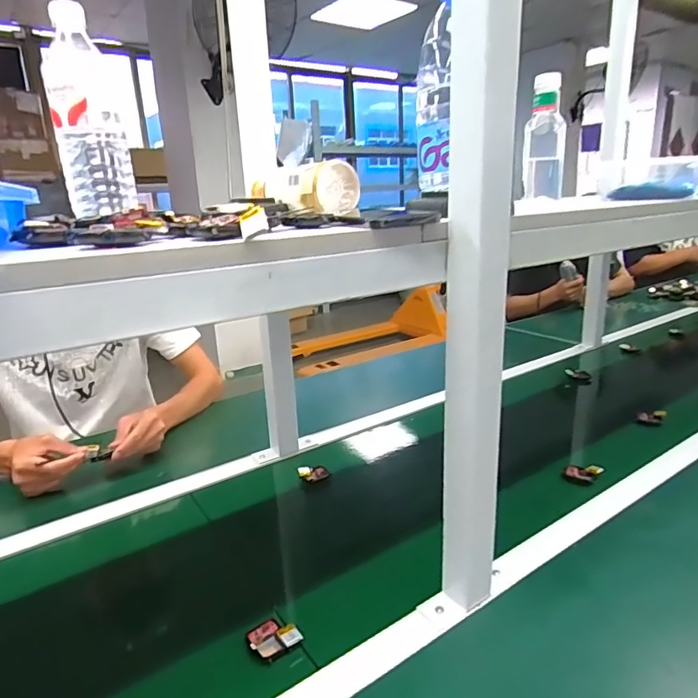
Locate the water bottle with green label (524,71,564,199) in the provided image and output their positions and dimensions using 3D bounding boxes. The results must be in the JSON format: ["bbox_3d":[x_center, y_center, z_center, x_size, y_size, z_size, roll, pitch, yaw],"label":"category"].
[{"bbox_3d":[0.338,-0.365,0.876,0.064,0.193,0.084,5,19,22],"label":"water bottle with green label"}]

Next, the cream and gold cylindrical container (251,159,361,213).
[{"bbox_3d":[-0.054,-0.208,0.660,0.067,0.057,0.136,-17,23,-39],"label":"cream and gold cylindrical container"}]

